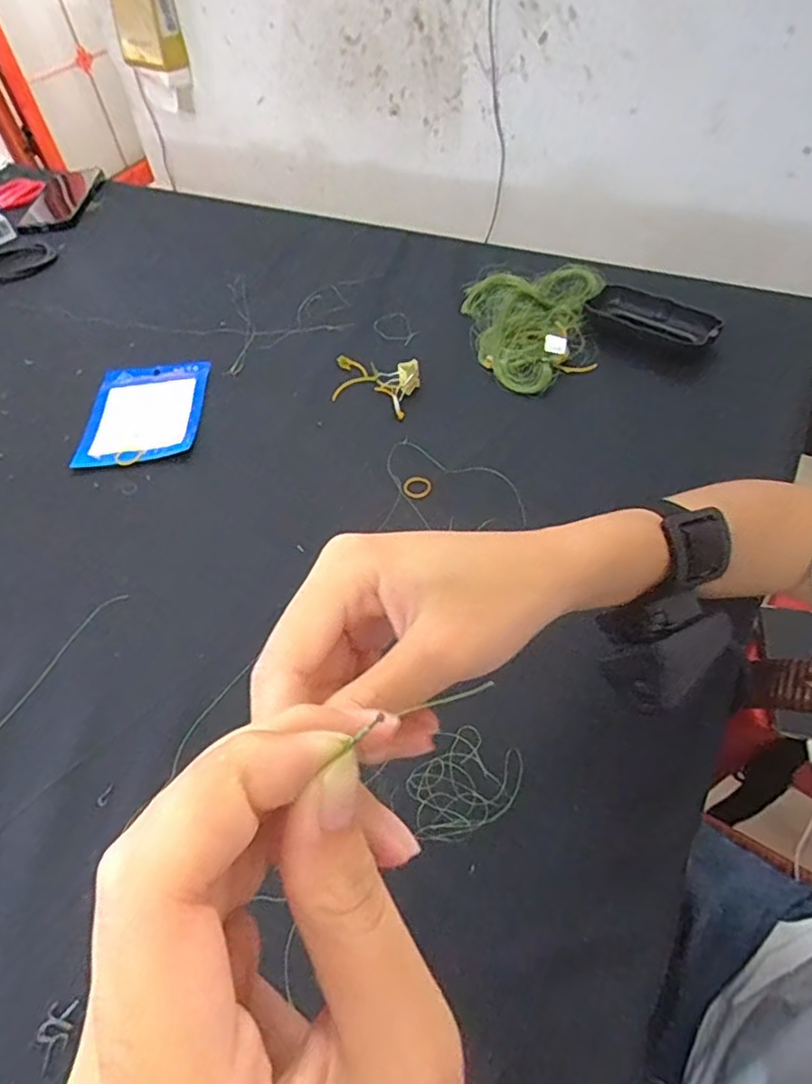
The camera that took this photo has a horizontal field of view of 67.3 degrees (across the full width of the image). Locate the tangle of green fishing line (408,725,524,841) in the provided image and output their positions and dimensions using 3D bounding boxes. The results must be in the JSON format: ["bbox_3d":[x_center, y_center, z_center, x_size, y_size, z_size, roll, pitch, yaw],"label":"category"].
[{"bbox_3d":[0.029,0.126,0.312,0.046,0.007,0.058,29,60,25],"label":"tangle of green fishing line"}]

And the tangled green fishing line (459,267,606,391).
[{"bbox_3d":[0.107,-0.199,0.541,0.118,0.027,0.154,7,53,11],"label":"tangled green fishing line"}]

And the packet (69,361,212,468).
[{"bbox_3d":[-0.226,-0.115,0.528,0.100,0.009,0.126,-7,52,0],"label":"packet"}]

